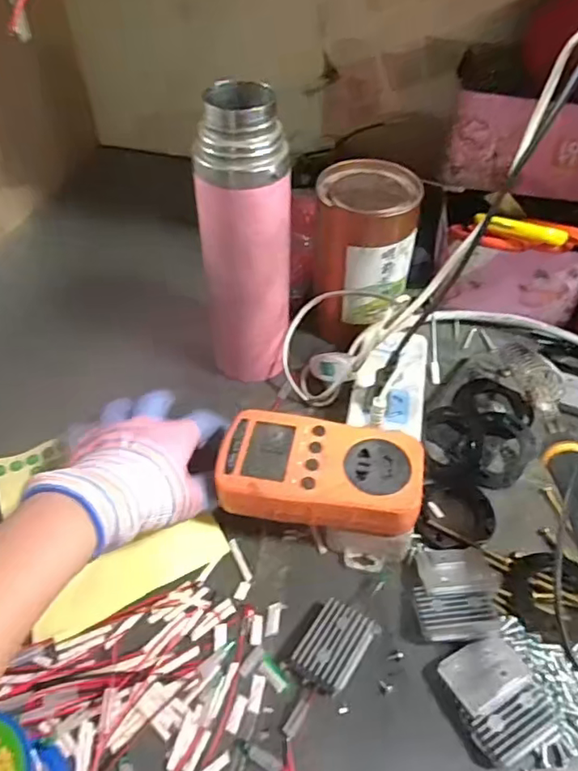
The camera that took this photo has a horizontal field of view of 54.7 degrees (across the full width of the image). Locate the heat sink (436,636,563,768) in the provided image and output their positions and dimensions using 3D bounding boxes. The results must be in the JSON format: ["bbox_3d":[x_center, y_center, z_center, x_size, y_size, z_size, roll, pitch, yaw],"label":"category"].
[{"bbox_3d":[0.119,0.176,0.316,0.050,0.018,0.057,-19,51,-16],"label":"heat sink"}]

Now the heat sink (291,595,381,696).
[{"bbox_3d":[0.028,0.155,0.335,0.032,0.016,0.053,30,55,23],"label":"heat sink"}]

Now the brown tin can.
[{"bbox_3d":[0.064,-0.107,0.487,0.081,0.136,0.090,1,49,0],"label":"brown tin can"}]

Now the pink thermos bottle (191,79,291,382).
[{"bbox_3d":[-0.031,-0.098,0.418,0.064,0.216,0.055,-3,49,-3],"label":"pink thermos bottle"}]

